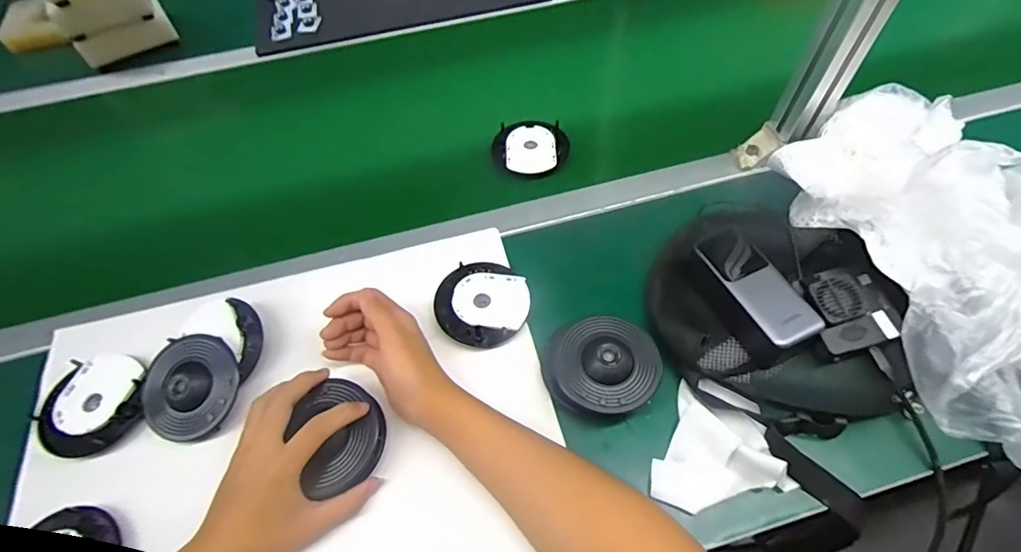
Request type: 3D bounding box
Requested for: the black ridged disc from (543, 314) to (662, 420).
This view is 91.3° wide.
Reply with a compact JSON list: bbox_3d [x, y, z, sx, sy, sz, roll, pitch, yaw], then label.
[{"bbox_3d":[0.082,0.085,0.458,0.100,0.044,0.094,-13,58,-5],"label":"black ridged disc"}]

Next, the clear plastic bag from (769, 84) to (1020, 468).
[{"bbox_3d":[0.421,-0.052,0.438,0.233,0.144,0.378,-6,57,-1],"label":"clear plastic bag"}]

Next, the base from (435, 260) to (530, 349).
[{"bbox_3d":[-0.028,0.027,0.510,0.092,0.013,0.093,-1,57,2],"label":"base"}]

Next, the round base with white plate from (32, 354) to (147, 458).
[{"bbox_3d":[-0.397,0.121,0.477,0.087,0.031,0.092,-1,57,2],"label":"round base with white plate"}]

